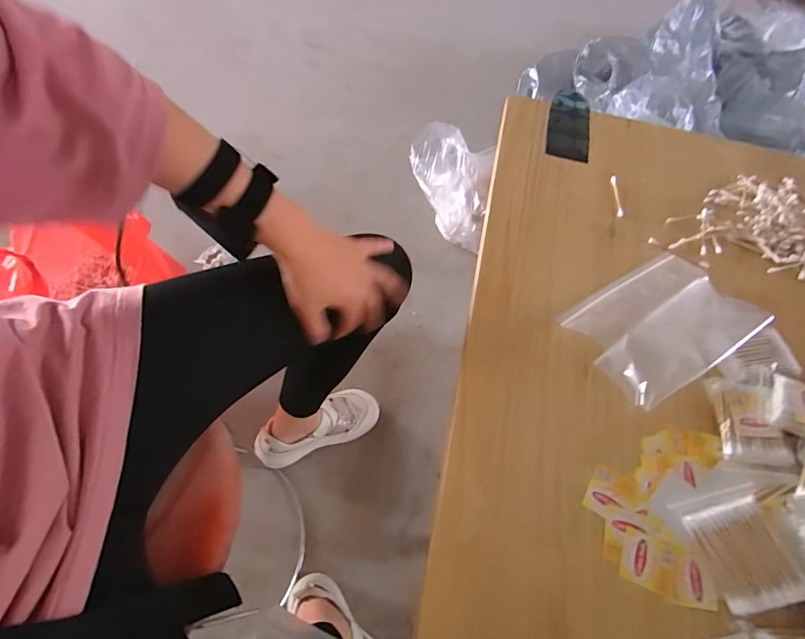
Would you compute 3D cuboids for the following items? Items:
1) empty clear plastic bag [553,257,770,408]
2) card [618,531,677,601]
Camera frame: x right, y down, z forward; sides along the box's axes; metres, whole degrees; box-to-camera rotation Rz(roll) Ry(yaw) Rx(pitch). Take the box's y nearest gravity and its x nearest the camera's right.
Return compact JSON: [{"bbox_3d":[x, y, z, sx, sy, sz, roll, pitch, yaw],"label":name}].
[{"bbox_3d":[0.278,0.000,0.463,0.191,0.026,0.125,-27,66,-18],"label":"empty clear plastic bag"},{"bbox_3d":[0.201,0.198,0.353,0.042,0.004,0.040,22,61,8],"label":"card"}]

